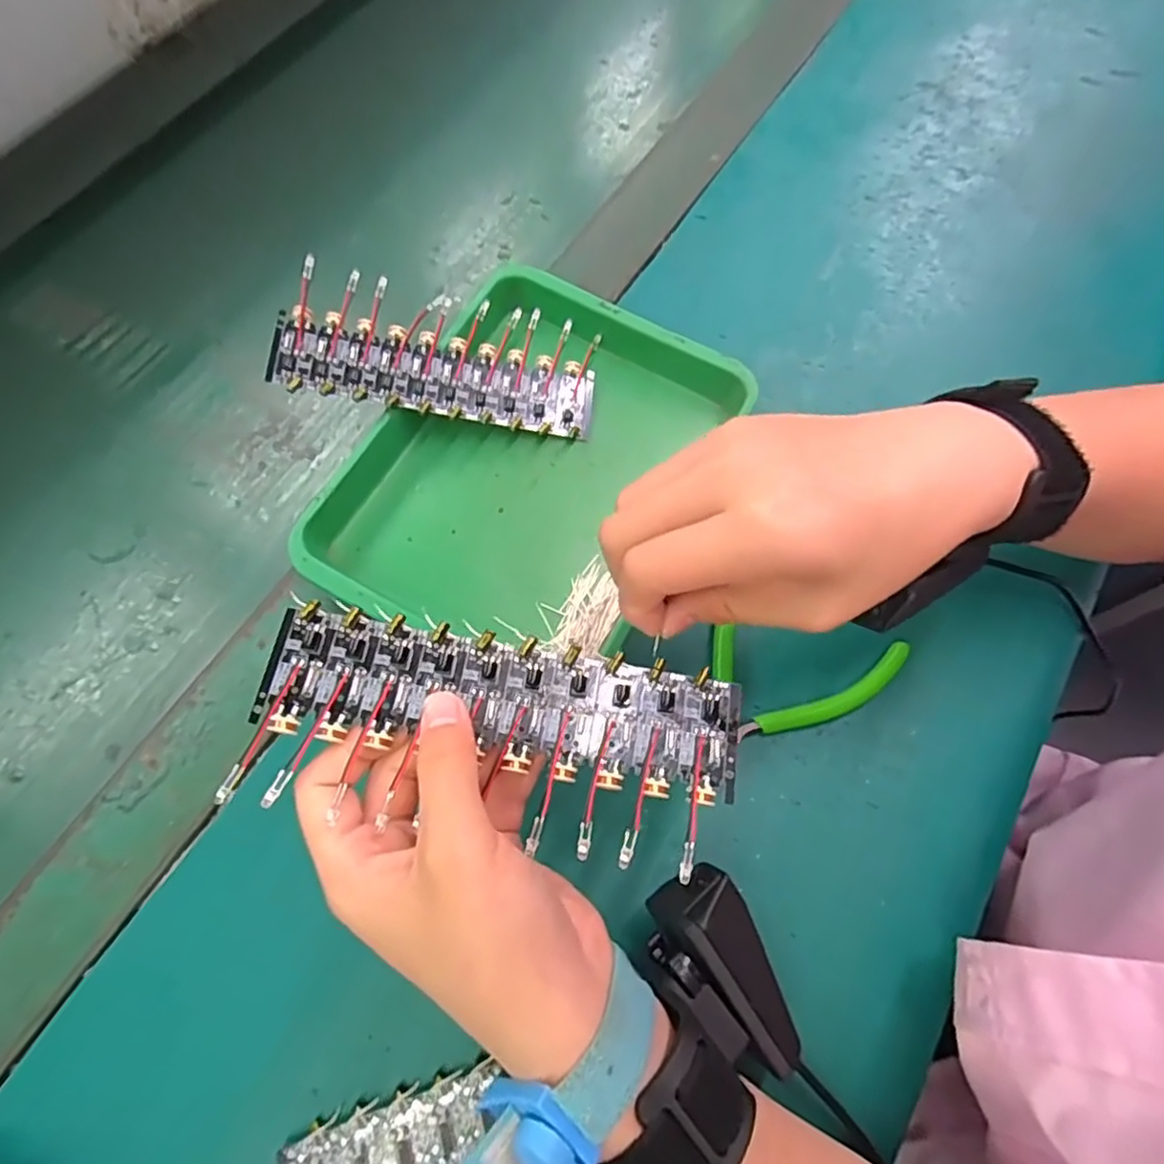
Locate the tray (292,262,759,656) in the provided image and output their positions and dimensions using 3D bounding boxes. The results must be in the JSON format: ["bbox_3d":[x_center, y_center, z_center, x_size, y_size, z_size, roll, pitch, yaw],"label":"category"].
[{"bbox_3d":[-0.025,-0.057,0.347,0.164,0.038,0.211,27,70,9],"label":"tray"}]

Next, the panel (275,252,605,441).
[{"bbox_3d":[-0.072,-0.119,0.344,0.161,0.017,0.065,7,68,-12],"label":"panel"}]

